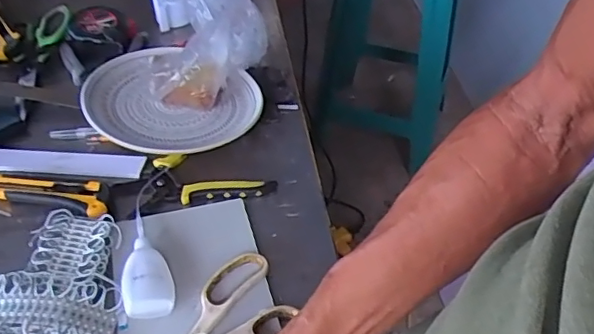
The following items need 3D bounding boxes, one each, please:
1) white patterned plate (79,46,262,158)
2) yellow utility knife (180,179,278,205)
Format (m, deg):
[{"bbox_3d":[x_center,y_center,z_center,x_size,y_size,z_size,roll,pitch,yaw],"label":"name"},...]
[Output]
[{"bbox_3d":[-0.156,-0.076,0.692,0.198,0.041,0.182,1,45,-1],"label":"white patterned plate"},{"bbox_3d":[-0.074,0.024,0.618,0.102,0.009,0.024,-4,45,-5],"label":"yellow utility knife"}]

